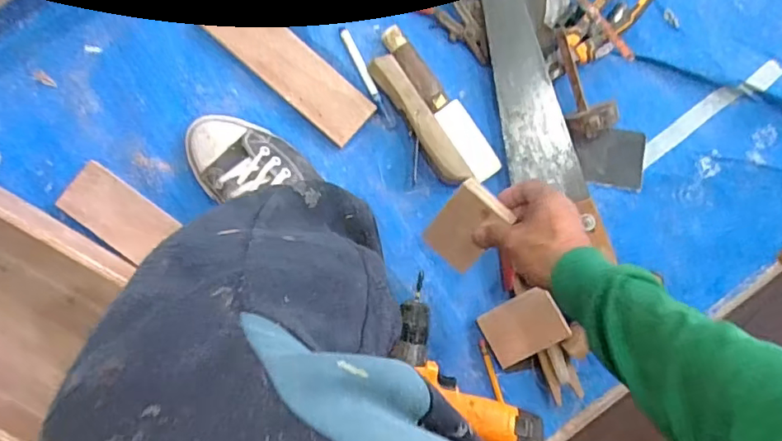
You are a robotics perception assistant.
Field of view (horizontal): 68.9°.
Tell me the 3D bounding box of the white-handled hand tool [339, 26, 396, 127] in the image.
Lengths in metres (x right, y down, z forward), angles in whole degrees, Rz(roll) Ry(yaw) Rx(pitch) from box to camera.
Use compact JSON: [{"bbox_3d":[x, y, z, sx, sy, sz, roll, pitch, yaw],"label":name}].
[{"bbox_3d":[-0.029,-0.175,0.699,0.012,0.006,0.132,-28,90,-6],"label":"white-handled hand tool"}]

